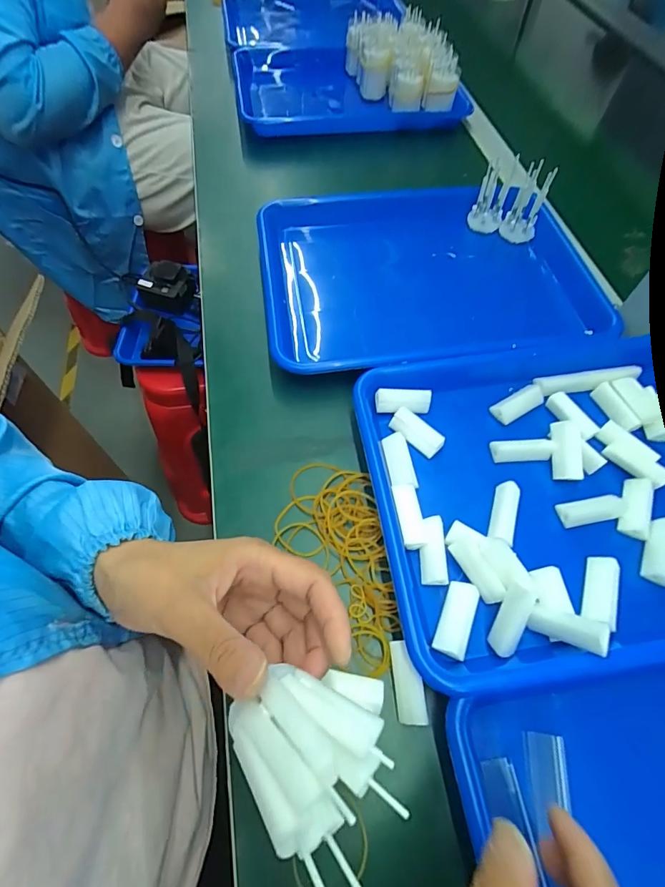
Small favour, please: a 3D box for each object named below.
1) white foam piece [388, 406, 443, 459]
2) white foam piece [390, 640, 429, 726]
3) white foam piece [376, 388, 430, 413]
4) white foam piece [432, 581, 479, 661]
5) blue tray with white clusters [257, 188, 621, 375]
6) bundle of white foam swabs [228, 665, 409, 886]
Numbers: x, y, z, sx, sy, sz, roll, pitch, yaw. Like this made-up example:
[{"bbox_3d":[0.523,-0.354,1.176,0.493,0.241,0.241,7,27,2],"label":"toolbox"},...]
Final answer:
[{"bbox_3d":[0.069,-0.009,0.350,0.046,0.019,0.017,39,66,18],"label":"white foam piece"},{"bbox_3d":[0.046,0.148,0.264,0.016,0.017,0.045,-3,60,-4],"label":"white foam piece"},{"bbox_3d":[0.061,-0.037,0.363,0.048,0.016,0.018,0,59,-3],"label":"white foam piece"},{"bbox_3d":[0.082,0.115,0.279,0.020,0.013,0.046,19,61,8],"label":"white foam piece"},{"bbox_3d":[0.102,-0.178,0.440,0.338,0.035,0.238,-7,61,-6],"label":"blue tray with white clusters"},{"bbox_3d":[-0.003,0.123,0.169,0.060,0.031,0.068,-30,65,-19],"label":"bundle of white foam swabs"}]

